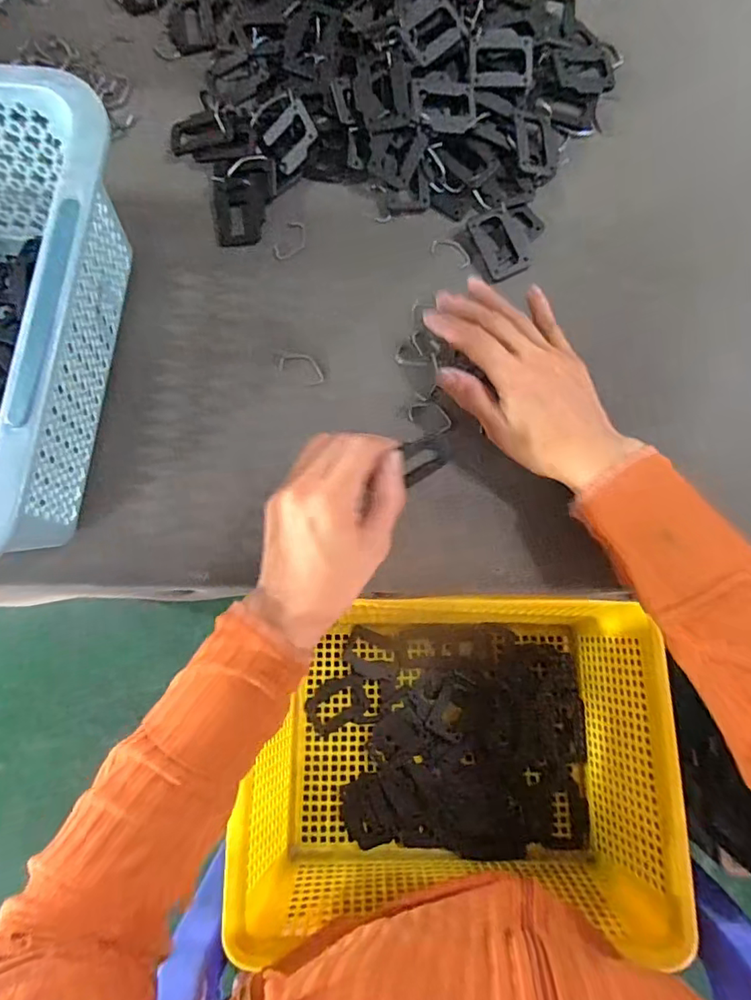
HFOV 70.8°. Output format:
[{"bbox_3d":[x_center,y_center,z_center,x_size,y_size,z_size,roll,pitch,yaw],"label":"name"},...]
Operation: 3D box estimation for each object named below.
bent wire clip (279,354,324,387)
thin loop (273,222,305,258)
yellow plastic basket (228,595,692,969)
[{"bbox_3d":[-0.053,-0.096,0.383,0.035,0.004,0.020,33,82,6],"label":"bent wire clip"},{"bbox_3d":[-0.064,-0.198,0.403,0.019,0.004,0.033,27,81,5],"label":"thin loop"},{"bbox_3d":[0.063,0.189,0.407,0.288,0.102,0.212,2,79,2],"label":"yellow plastic basket"}]

